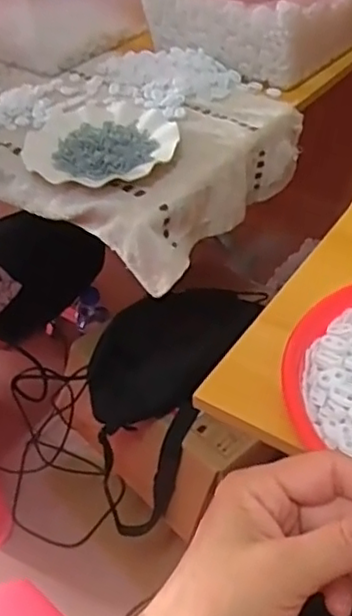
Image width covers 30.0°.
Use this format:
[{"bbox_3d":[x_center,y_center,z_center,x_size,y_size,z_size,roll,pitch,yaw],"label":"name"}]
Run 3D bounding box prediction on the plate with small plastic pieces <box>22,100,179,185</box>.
[{"bbox_3d":[-0.090,-0.207,0.806,0.181,0.018,0.204,-1,43,7],"label":"plate with small plastic pieces"}]

